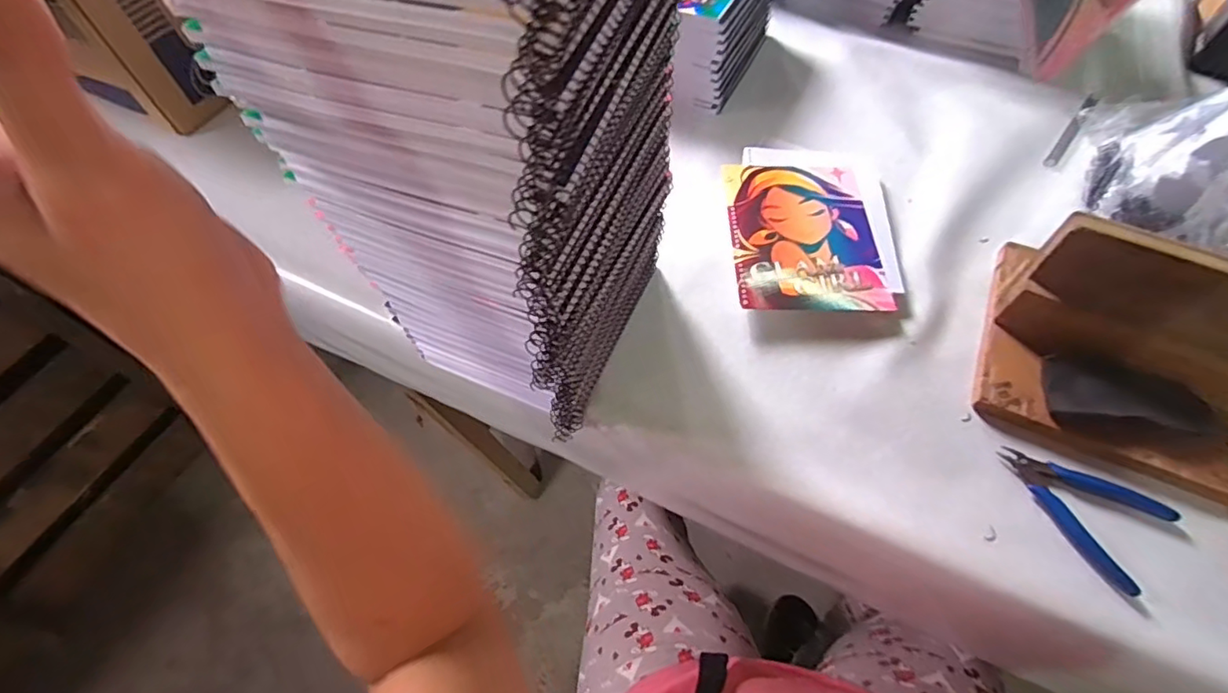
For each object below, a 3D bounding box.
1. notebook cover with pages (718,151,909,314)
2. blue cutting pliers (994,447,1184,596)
[{"bbox_3d":[0.204,-0.133,0.600,0.166,0.014,0.227,3,58,2],"label":"notebook cover with pages"},{"bbox_3d":[0.387,0.123,0.457,0.084,0.008,0.120,-21,60,-12],"label":"blue cutting pliers"}]

